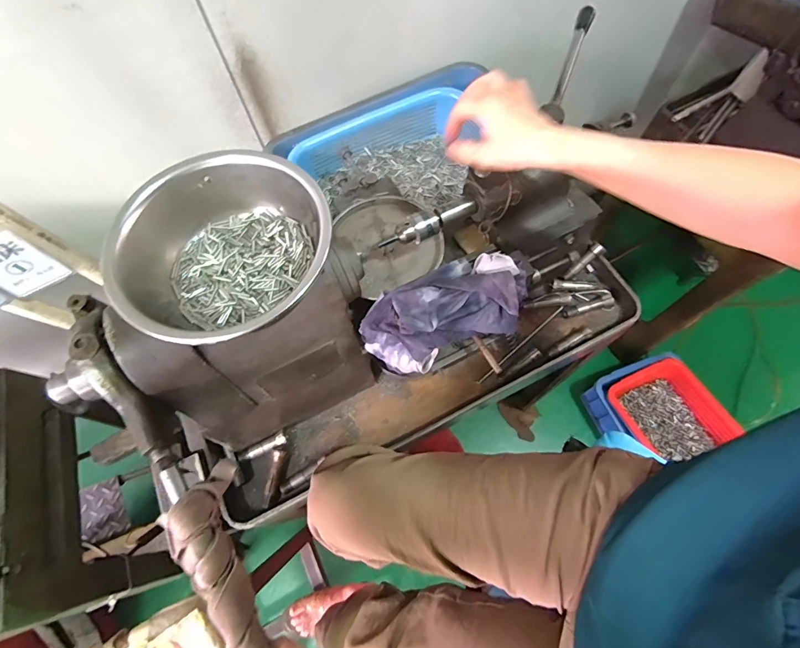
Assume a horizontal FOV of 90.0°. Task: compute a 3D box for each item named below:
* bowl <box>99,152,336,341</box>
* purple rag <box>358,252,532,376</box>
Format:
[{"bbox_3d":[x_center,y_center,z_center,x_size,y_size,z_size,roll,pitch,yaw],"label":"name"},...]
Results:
[{"bbox_3d":[-0.149,-0.066,0.356,0.158,0.062,0.188,30,72,14],"label":"bowl"},{"bbox_3d":[0.043,-0.015,0.428,0.170,0.077,0.095,-22,69,-7],"label":"purple rag"}]

